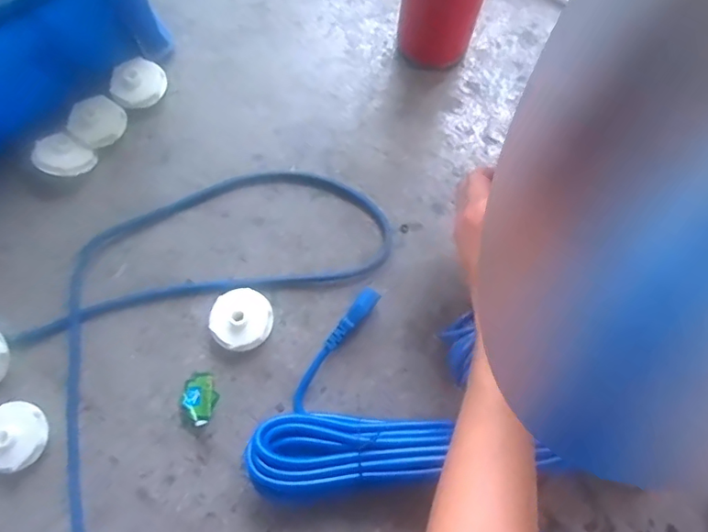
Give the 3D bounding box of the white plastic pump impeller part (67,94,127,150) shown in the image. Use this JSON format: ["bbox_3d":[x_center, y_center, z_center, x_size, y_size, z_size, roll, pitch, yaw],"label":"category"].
[{"bbox_3d":[-0.251,-0.141,0.531,0.045,0.024,0.050,41,77,11],"label":"white plastic pump impeller part"}]

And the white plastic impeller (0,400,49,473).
[{"bbox_3d":[-0.279,0.141,0.449,0.050,0.027,0.054,0,74,0],"label":"white plastic impeller"}]

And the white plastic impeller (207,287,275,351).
[{"bbox_3d":[-0.100,0.048,0.486,0.054,0.025,0.056,0,74,0],"label":"white plastic impeller"}]

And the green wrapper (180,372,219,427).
[{"bbox_3d":[-0.135,0.113,0.468,0.032,0.018,0.042,13,74,3],"label":"green wrapper"}]

